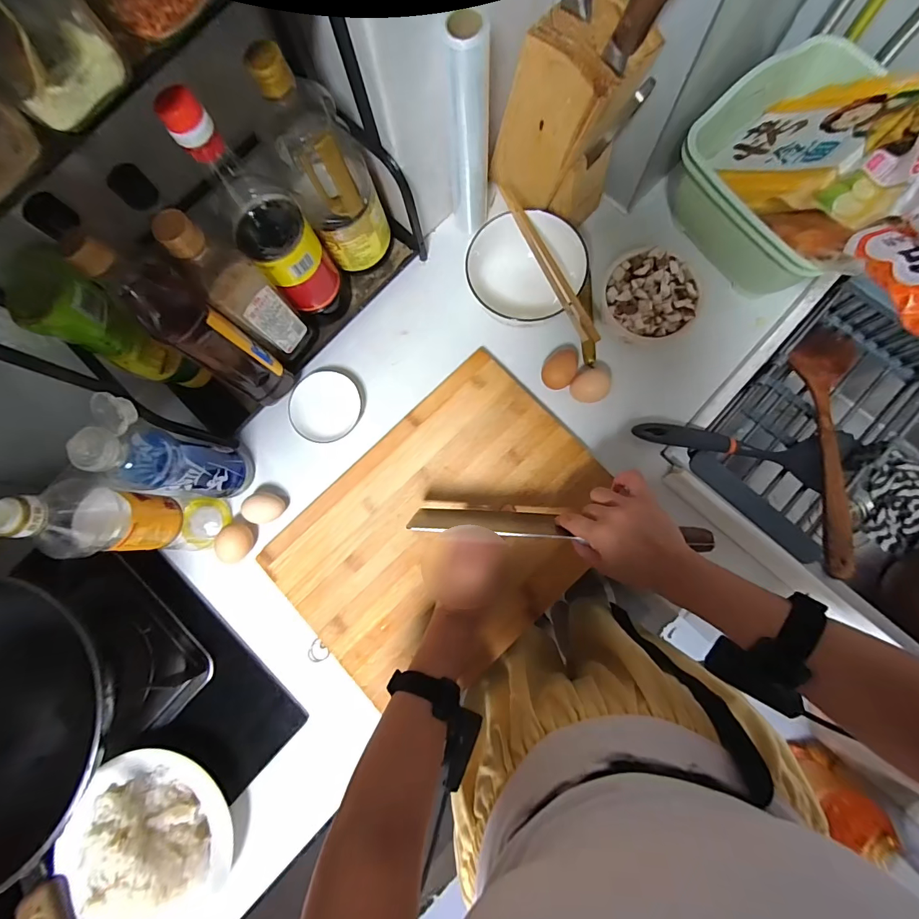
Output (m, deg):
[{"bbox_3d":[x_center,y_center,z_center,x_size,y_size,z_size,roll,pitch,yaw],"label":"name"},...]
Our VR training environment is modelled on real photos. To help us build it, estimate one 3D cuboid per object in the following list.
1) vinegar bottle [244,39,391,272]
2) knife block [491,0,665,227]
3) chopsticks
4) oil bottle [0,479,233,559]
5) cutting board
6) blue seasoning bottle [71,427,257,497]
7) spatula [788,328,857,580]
[{"bbox_3d":[-0.140,-0.313,0.466,0.073,0.228,0.066,-4,81,3],"label":"vinegar bottle"},{"bbox_3d":[0.123,-0.401,0.493,0.083,0.198,0.132,-45,81,-3],"label":"knife block"},{"bbox_3d":[0.110,-0.245,0.520,0.021,0.014,0.228,-27,81,0],"label":"chopsticks"},{"bbox_3d":[-0.362,0.067,0.450,0.063,0.241,0.066,10,82,5],"label":"oil bottle"},{"bbox_3d":[-0.017,0.096,0.539,0.410,0.017,0.304,-42,81,-3],"label":"cutting board"},{"bbox_3d":[-0.324,0.005,0.481,0.064,0.225,0.063,10,82,5],"label":"blue seasoning bottle"},{"bbox_3d":[0.507,-0.027,0.573,0.074,0.026,0.366,13,69,6],"label":"spatula"}]

